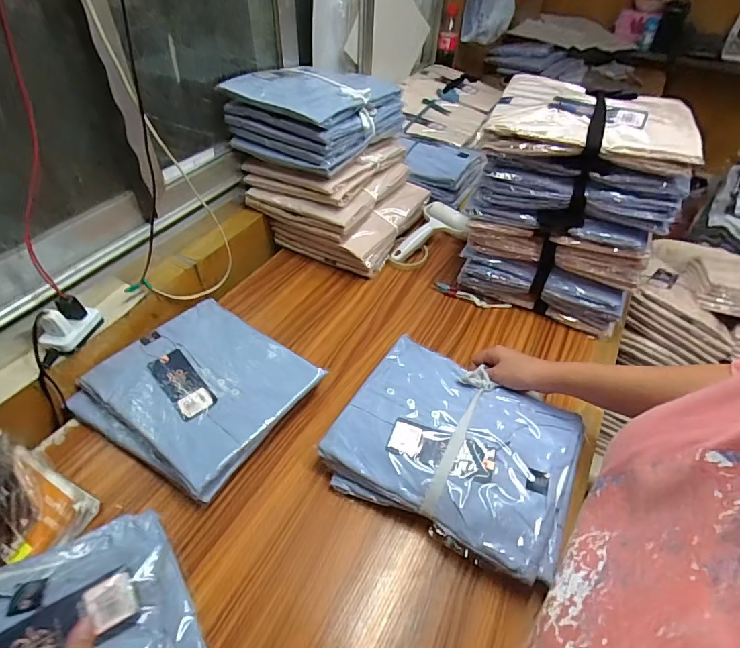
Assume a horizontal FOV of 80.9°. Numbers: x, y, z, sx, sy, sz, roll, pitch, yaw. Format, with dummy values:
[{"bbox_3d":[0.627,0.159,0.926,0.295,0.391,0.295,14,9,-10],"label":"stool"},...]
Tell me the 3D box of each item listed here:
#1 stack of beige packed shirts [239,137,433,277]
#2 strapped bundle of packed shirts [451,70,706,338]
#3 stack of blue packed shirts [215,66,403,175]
[{"bbox_3d":[-0.049,-0.248,0.835,0.274,0.169,0.259,23,49,20],"label":"stack of beige packed shirts"},{"bbox_3d":[0.301,-0.185,0.680,0.252,0.292,0.178,18,47,16],"label":"strapped bundle of packed shirts"},{"bbox_3d":[-0.088,-0.379,0.764,0.207,0.099,0.251,24,49,21],"label":"stack of blue packed shirts"}]

